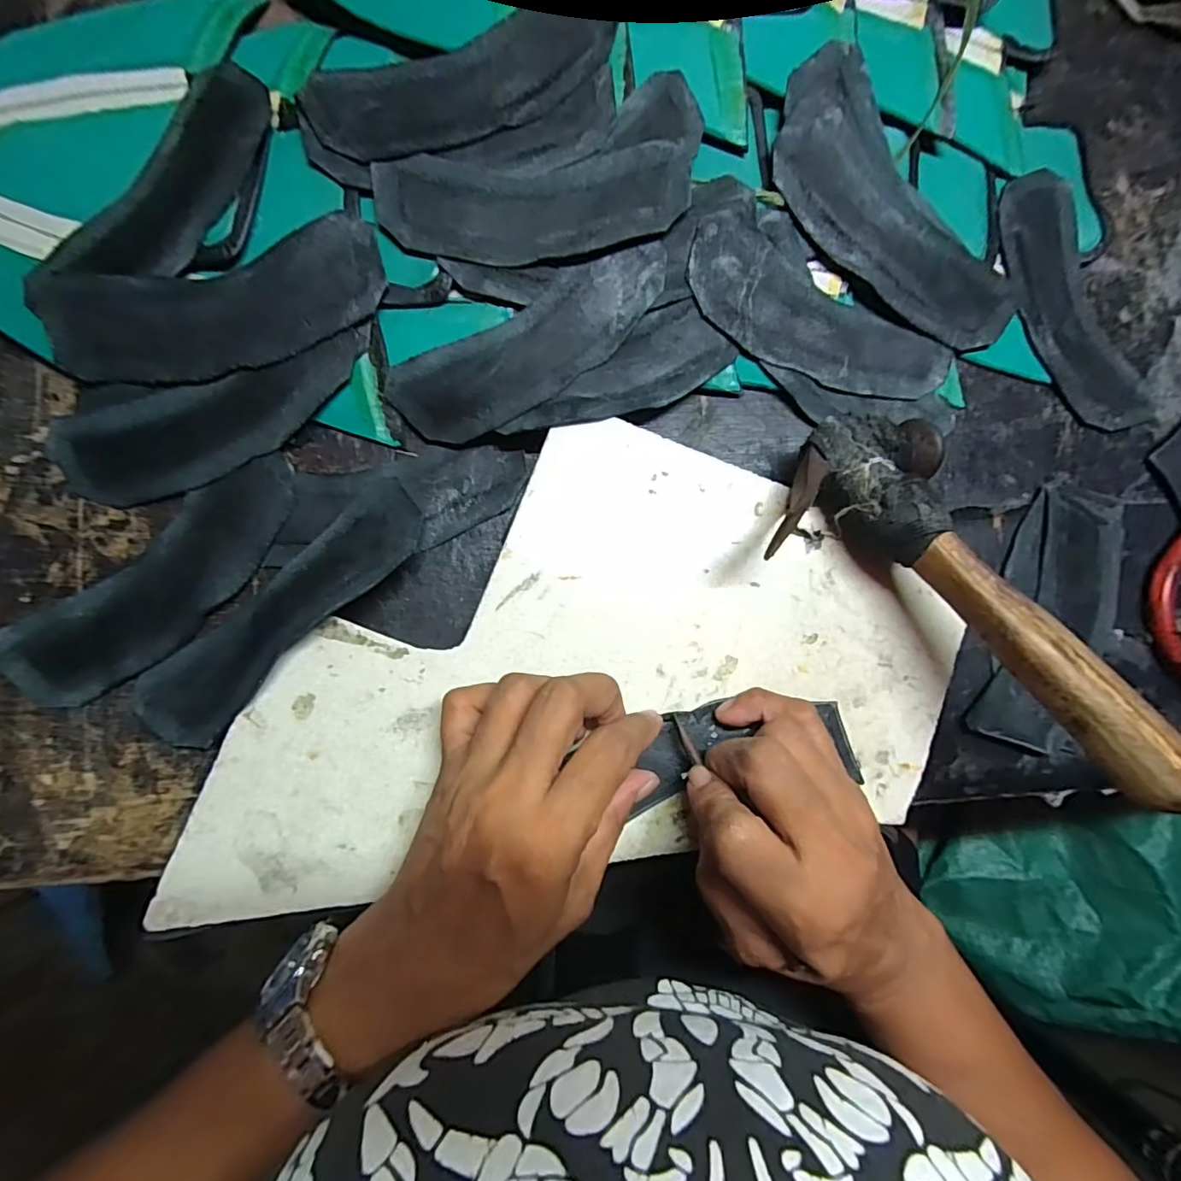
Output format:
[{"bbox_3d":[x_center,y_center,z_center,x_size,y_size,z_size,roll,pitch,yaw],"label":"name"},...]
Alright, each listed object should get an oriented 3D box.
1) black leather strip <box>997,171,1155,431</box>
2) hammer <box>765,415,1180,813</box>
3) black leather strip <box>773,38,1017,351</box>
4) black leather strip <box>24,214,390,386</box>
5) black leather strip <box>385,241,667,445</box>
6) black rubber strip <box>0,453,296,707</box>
[{"bbox_3d":[0.262,-0.157,0.298,0.054,0.009,0.146,-21,87,-6],"label":"black leather strip"},{"bbox_3d":[0.156,0.002,0.222,0.099,0.031,0.185,-31,70,-6],"label":"hammer"},{"bbox_3d":[0.152,-0.190,0.279,0.073,0.027,0.162,-43,89,-7],"label":"black leather strip"},{"bbox_3d":[-0.175,-0.131,0.253,0.156,0.018,0.057,-12,86,-5],"label":"black leather strip"},{"bbox_3d":[-0.025,-0.116,0.266,0.144,0.022,0.048,-29,88,-6],"label":"black leather strip"},{"bbox_3d":[-0.198,-0.003,0.251,0.149,0.004,0.050,-41,89,-7],"label":"black rubber strip"}]

